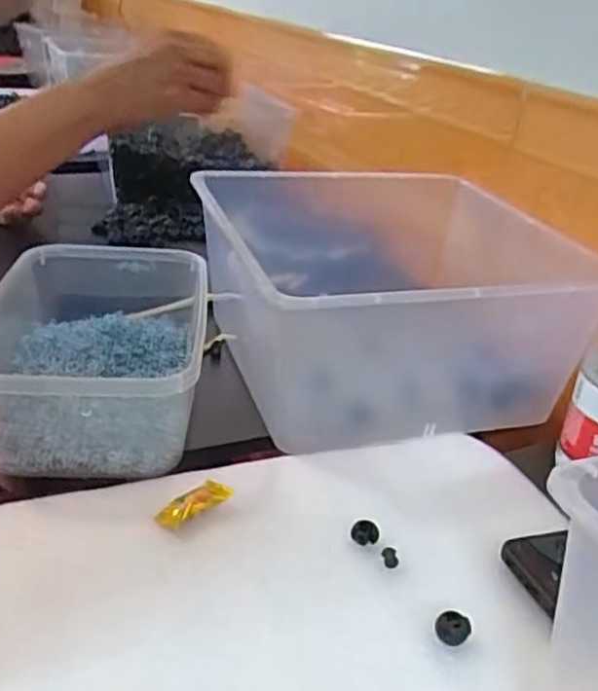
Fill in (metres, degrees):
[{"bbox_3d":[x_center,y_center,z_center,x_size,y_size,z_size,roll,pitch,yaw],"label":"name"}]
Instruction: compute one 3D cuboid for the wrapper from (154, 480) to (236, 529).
[{"bbox_3d":[-0.070,0.103,0.468,0.050,0.010,0.018,-23,35,-21],"label":"wrapper"}]

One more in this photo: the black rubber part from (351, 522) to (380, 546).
[{"bbox_3d":[0.043,0.121,0.456,0.018,0.012,0.010,9,26,8],"label":"black rubber part"}]

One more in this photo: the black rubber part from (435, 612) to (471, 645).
[{"bbox_3d":[0.086,0.156,0.392,0.018,0.008,0.015,14,30,17],"label":"black rubber part"}]

